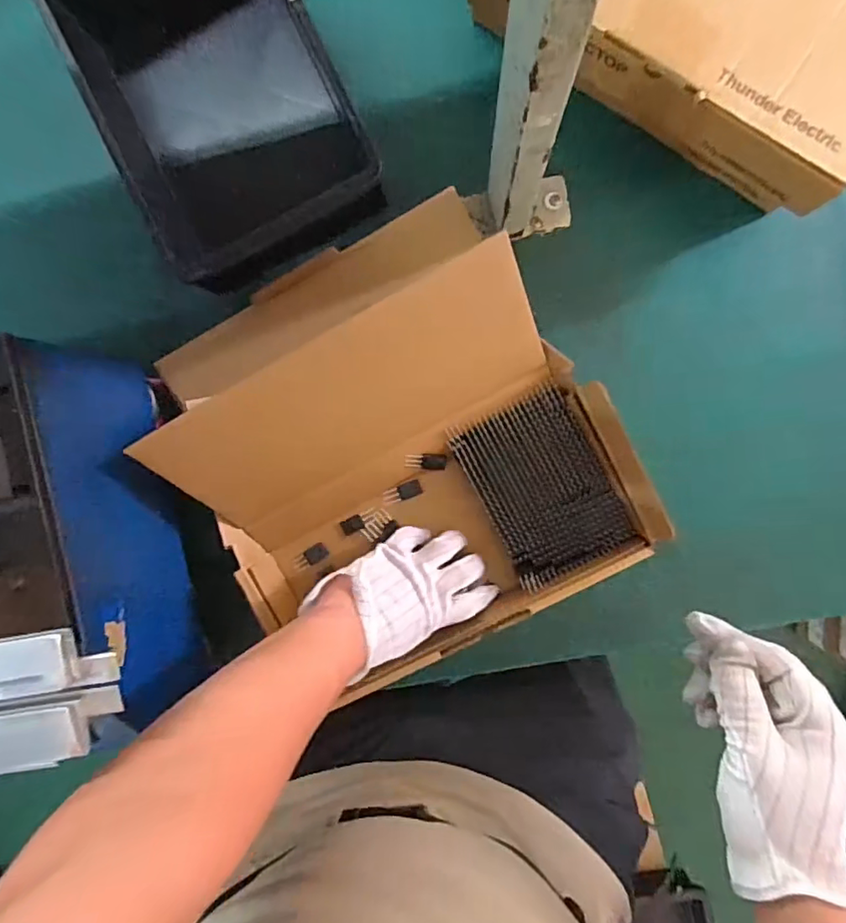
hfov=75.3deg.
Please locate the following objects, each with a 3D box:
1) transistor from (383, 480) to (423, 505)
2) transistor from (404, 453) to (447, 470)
[{"bbox_3d":[-0.020,0.030,0.532,0.038,0.005,0.015,-19,92,5],"label":"transistor"},{"bbox_3d":[0.003,0.000,0.521,0.040,0.005,0.020,2,121,-6],"label":"transistor"}]

